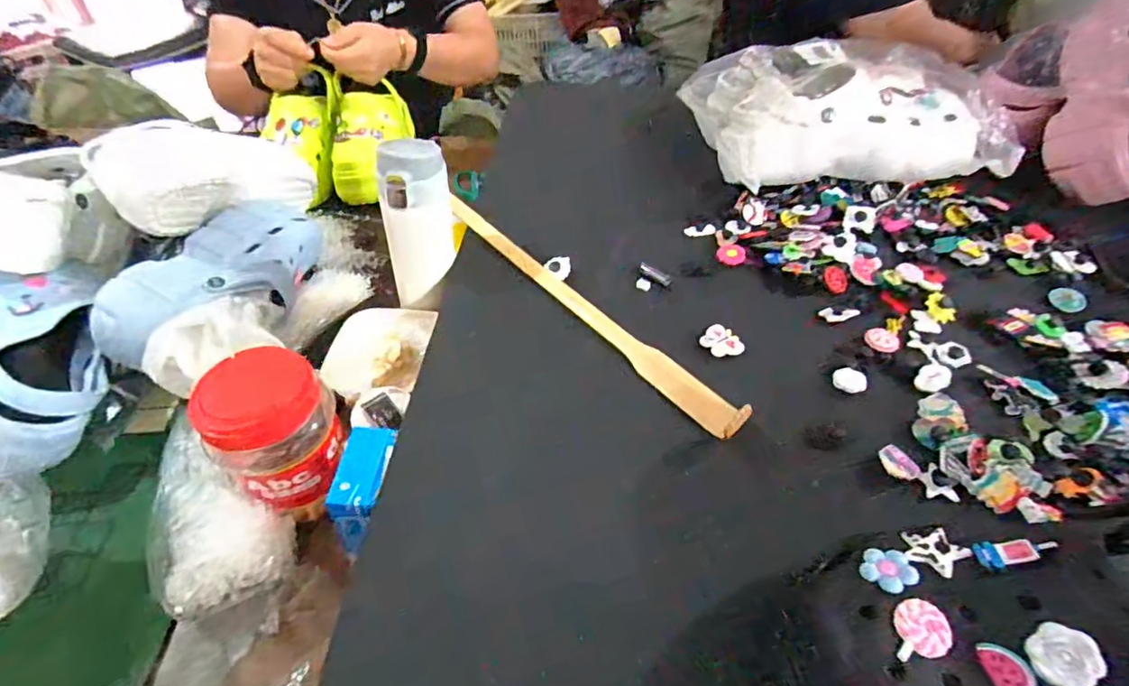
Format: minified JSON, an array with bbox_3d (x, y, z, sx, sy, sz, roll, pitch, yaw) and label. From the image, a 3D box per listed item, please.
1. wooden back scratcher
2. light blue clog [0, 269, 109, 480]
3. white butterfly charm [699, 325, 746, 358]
[{"bbox_3d":[0.009,-0.045,0.507,0.029,0.024,0.393,-30,51,-24],"label":"wooden back scratcher"},{"bbox_3d":[-0.497,0.022,0.514,0.124,0.076,0.246,-24,49,-19],"label":"light blue clog"},{"bbox_3d":[0.135,-0.001,0.474,0.029,0.007,0.038,-30,52,-24],"label":"white butterfly charm"}]

